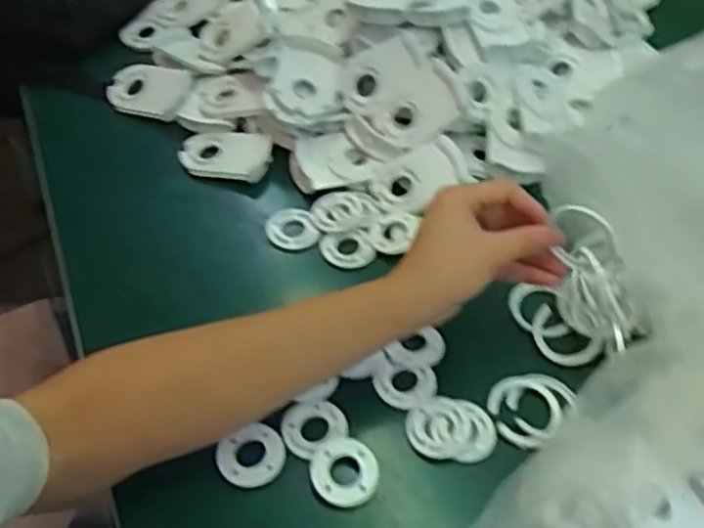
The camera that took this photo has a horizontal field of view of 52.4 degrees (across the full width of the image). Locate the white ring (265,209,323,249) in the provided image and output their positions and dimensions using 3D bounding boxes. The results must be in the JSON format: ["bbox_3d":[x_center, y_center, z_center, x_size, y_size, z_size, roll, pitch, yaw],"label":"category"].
[{"bbox_3d":[-0.051,-0.028,0.620,0.042,0.008,0.044,1,53,-1],"label":"white ring"}]

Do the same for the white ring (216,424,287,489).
[{"bbox_3d":[-0.068,0.130,0.483,0.044,0.010,0.039,-14,54,-12],"label":"white ring"}]

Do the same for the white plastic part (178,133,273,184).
[{"bbox_3d":[-0.116,-0.101,0.663,0.082,0.011,0.053,4,53,1],"label":"white plastic part"}]

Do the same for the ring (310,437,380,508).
[{"bbox_3d":[-0.005,0.141,0.483,0.045,0.009,0.044,1,53,-1],"label":"ring"}]

